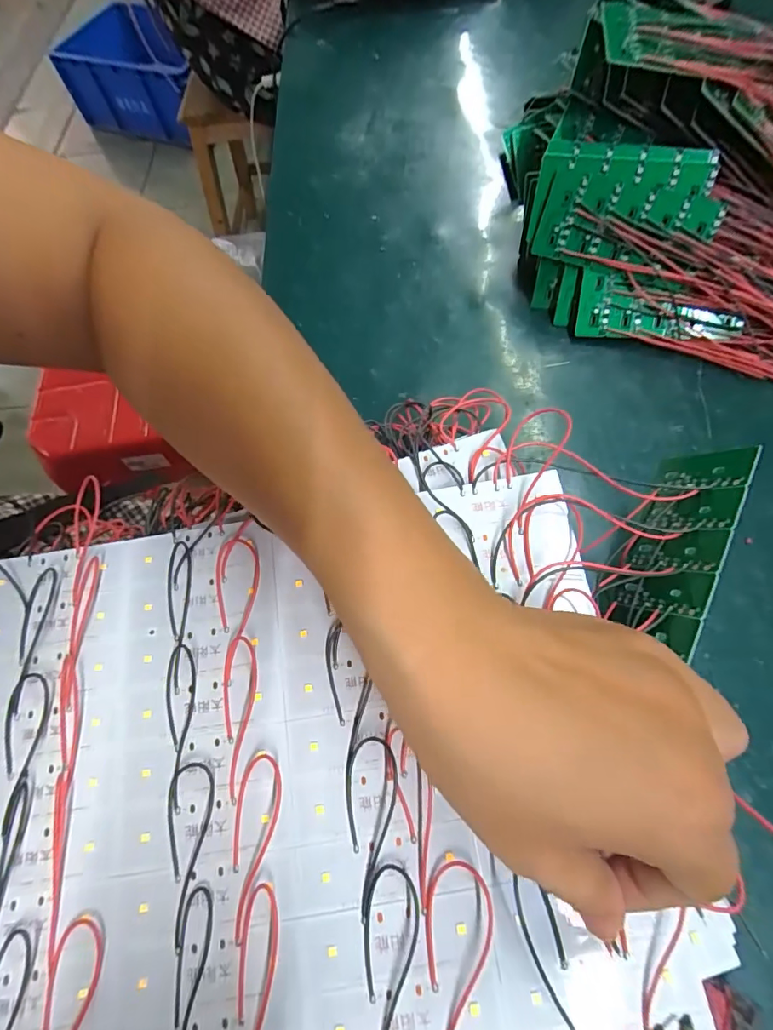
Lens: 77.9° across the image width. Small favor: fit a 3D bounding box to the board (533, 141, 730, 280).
[{"bbox_3d":[0.145,-0.188,0.294,0.105,0.011,0.067,13,110,9],"label":"board"}]

